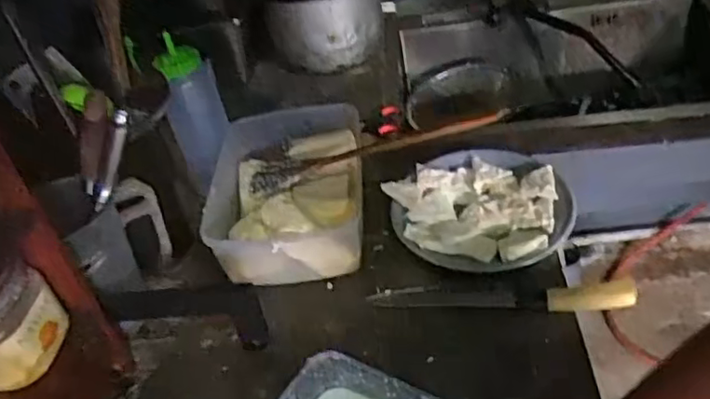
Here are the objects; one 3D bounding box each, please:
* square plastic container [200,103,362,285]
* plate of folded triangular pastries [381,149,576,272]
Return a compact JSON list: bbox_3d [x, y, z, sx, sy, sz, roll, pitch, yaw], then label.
[{"bbox_3d":[-0.089,-0.013,0.826,0.191,0.089,0.288,-7,39,7],"label":"square plastic container"},{"bbox_3d":[0.155,0.012,0.785,0.208,0.051,0.211,-8,39,6],"label":"plate of folded triangular pastries"}]

